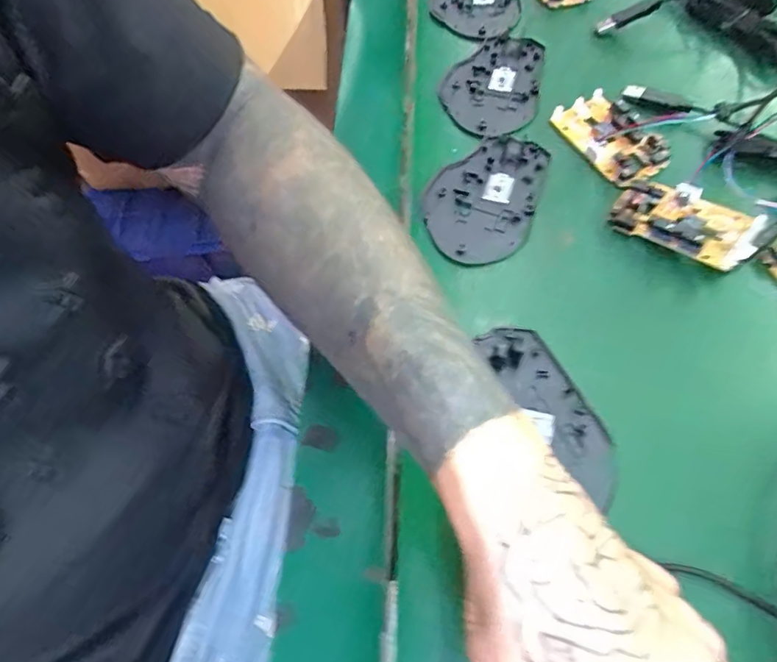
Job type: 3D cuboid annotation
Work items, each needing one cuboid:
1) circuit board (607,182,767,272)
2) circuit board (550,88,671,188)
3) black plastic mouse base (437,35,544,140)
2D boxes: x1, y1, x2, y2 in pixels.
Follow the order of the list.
[{"bbox_3d":[0.183,-0.068,0.323,0.079,0.017,0.046,33,69,18],"label":"circuit board"},{"bbox_3d":[0.155,-0.137,0.362,0.046,0.011,0.078,-26,64,-10],"label":"circuit board"},{"bbox_3d":[0.080,-0.190,0.402,0.071,0.012,0.112,13,64,9],"label":"black plastic mouse base"}]

